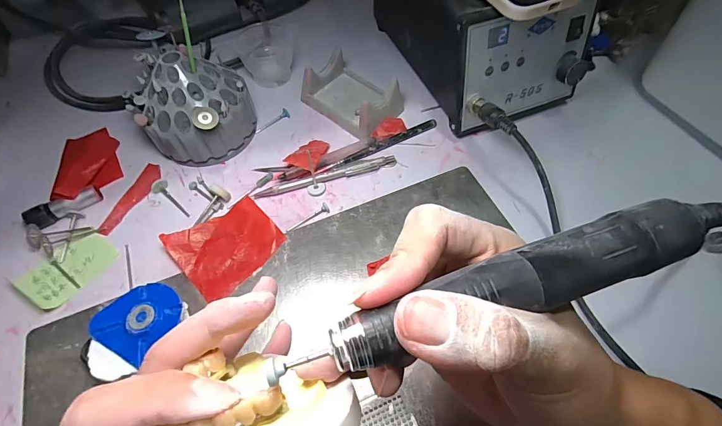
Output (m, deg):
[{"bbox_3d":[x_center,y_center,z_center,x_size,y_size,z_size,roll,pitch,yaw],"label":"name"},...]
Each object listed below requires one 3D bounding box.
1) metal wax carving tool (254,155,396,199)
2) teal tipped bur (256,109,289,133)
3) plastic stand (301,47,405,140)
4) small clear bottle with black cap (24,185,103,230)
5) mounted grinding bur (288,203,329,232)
[{"bbox_3d":[-0.032,-0.036,0.345,0.138,0.010,0.013,-16,61,-9],"label":"metal wax carving tool"},{"bbox_3d":[-0.097,-0.100,0.387,0.042,0.007,0.009,-32,65,-17],"label":"teal tipped bur"},{"bbox_3d":[-0.008,-0.130,0.384,0.100,0.037,0.069,39,68,21],"label":"plastic stand"},{"bbox_3d":[-0.270,-0.006,0.325,0.058,0.019,0.014,-34,65,-18],"label":"small clear bottle with black cap"},{"bbox_3d":[-0.048,0.005,0.324,0.042,0.005,0.008,-32,64,-16],"label":"mounted grinding bur"}]

